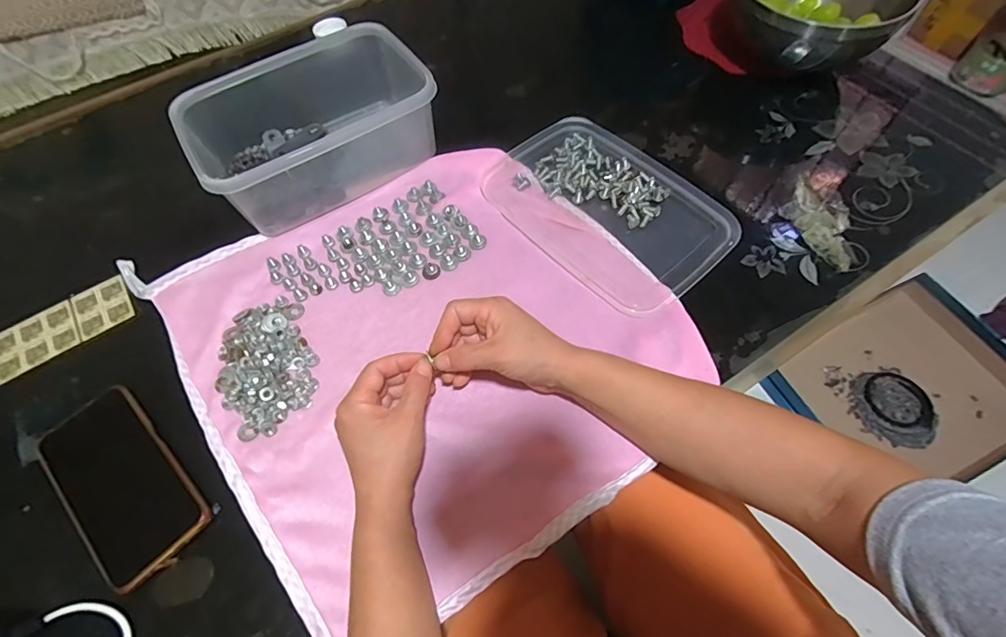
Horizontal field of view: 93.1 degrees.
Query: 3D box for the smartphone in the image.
[{"bbox_3d":[-0.306,0.129,0.382,0.161,0.011,0.076,39,69,21],"label":"smartphone"}]

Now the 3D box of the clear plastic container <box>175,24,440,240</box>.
[{"bbox_3d":[-0.214,-0.222,0.532,0.241,0.091,0.179,-30,64,-13],"label":"clear plastic container"}]

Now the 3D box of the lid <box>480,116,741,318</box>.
[{"bbox_3d":[0.107,-0.121,0.507,0.170,0.016,0.247,-40,66,-18],"label":"lid"}]

